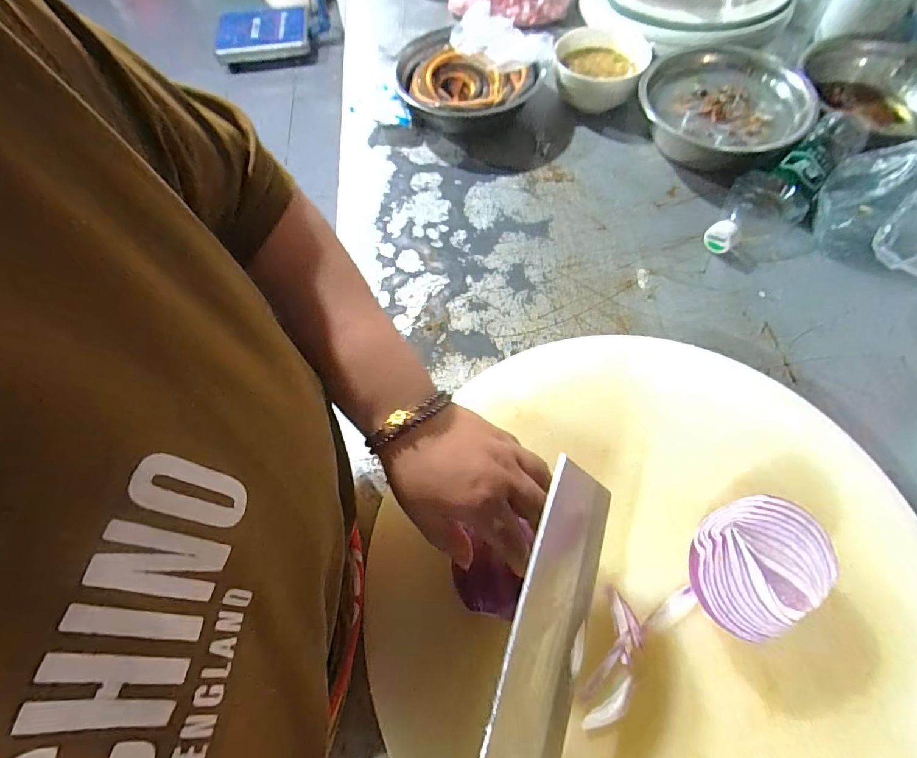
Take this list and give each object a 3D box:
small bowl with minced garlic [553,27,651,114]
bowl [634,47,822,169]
[{"bbox_3d":[0.195,-0.431,0.635,0.124,0.059,0.130,19,66,11],"label":"small bowl with minced garlic"},{"bbox_3d":[0.331,-0.346,0.576,0.194,0.078,0.180,16,66,9],"label":"bowl"}]

